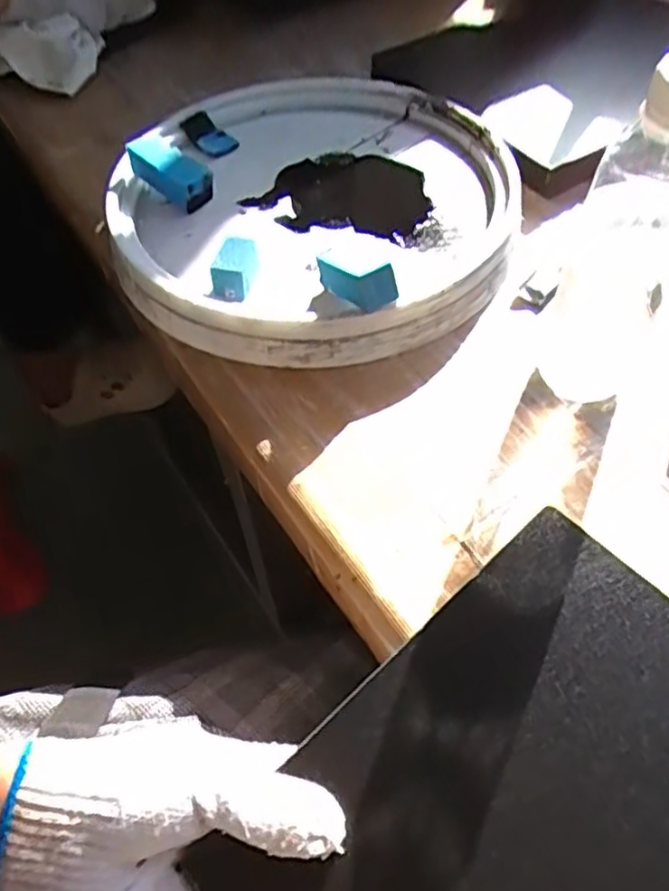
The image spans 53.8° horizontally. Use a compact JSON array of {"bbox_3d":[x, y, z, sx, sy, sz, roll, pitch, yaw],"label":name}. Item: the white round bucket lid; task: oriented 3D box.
[{"bbox_3d":[-0.014,-0.181,0.474,0.281,0.046,0.290,-2,56,0],"label":"white round bucket lid"}]

